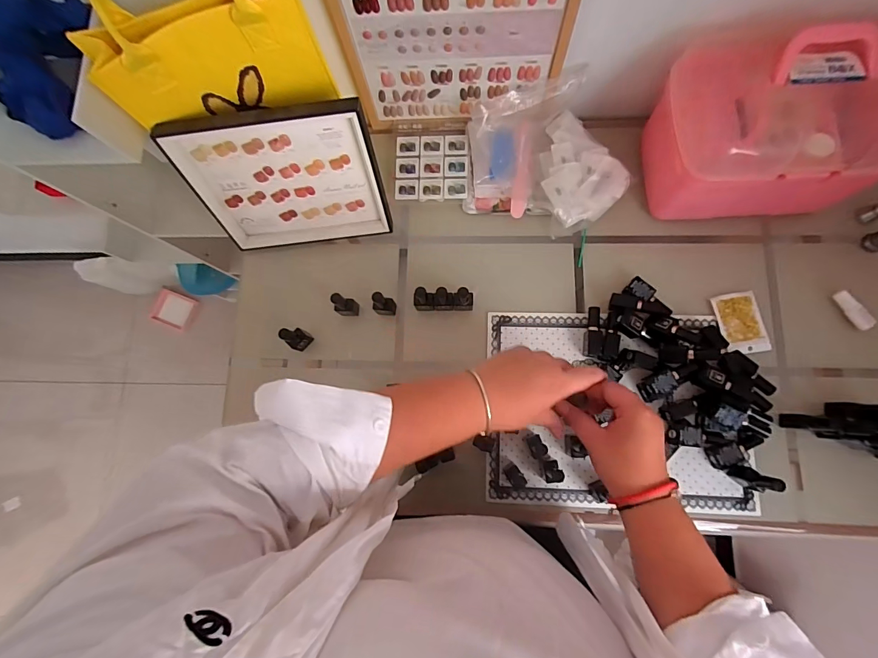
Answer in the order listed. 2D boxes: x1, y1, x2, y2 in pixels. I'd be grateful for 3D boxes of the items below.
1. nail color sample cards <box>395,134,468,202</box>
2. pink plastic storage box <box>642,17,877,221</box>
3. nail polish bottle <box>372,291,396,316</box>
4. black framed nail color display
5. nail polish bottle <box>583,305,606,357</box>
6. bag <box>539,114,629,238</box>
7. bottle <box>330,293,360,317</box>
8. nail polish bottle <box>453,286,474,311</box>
[{"bbox_3d":[-0.013,-0.291,0.712,0.127,0.017,0.121,1,81,4],"label":"nail color sample cards"},{"bbox_3d":[0.479,-0.277,0.557,0.302,0.184,0.189,-2,81,4],"label":"pink plastic storage box"},{"bbox_3d":[-0.092,-0.040,0.642,0.032,0.078,0.025,8,82,5],"label":"nail polish bottle"},{"bbox_3d":[-0.229,-0.218,0.609,0.275,0.233,0.022,-6,58,2],"label":"black framed nail color display"},{"bbox_3d":[0.248,0.005,0.631,0.024,0.028,0.078,8,82,5],"label":"nail polish bottle"},{"bbox_3d":[0.241,-0.271,0.678,0.138,0.041,0.199,-14,80,2],"label":"bag"},{"bbox_3d":[-0.152,-0.036,0.647,0.025,0.082,0.029,3,81,4],"label":"bottle"},{"bbox_3d":[0.039,-0.045,0.628,0.032,0.081,0.024,0,81,4],"label":"nail polish bottle"}]

